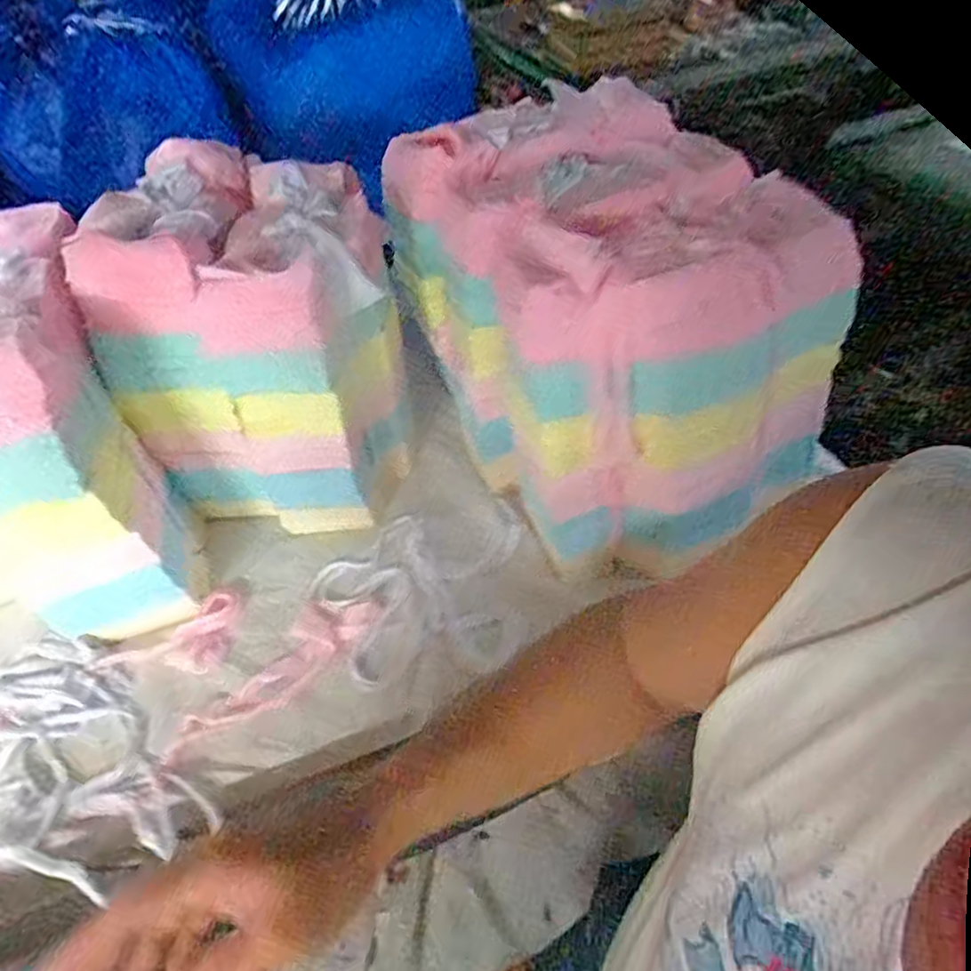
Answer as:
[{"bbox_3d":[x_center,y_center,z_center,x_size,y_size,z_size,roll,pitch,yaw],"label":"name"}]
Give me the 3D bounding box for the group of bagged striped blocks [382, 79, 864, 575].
[{"bbox_3d":[0.122,-0.173,0.678,0.290,0.282,0.406,-21,48,-13],"label":"group of bagged striped blocks"}]

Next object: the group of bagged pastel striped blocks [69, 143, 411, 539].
[{"bbox_3d":[-0.231,-0.161,0.737,0.252,0.306,0.260,-3,47,4],"label":"group of bagged pastel striped blocks"}]

